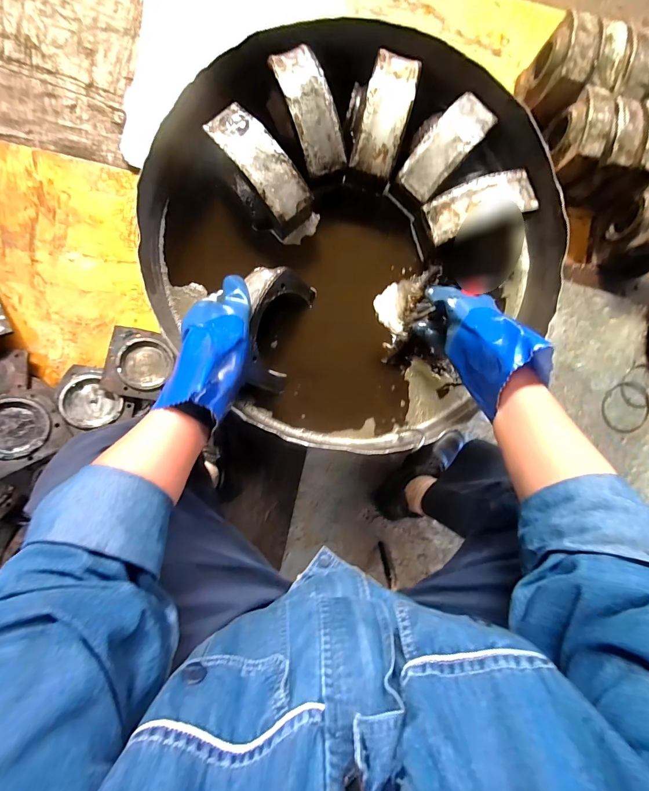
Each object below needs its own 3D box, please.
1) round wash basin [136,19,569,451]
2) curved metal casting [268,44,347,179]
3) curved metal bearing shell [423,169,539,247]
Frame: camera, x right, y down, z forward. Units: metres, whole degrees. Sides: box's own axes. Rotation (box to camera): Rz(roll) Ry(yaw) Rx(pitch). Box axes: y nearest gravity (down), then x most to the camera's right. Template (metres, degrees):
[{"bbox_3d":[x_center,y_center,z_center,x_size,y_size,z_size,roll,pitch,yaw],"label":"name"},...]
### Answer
[{"bbox_3d":[0.055,-0.218,0.516,0.565,0.137,0.553,0,86,-4],"label":"round wash basin"},{"bbox_3d":[-0.020,-0.390,0.475,0.061,0.038,0.156,-22,94,-6],"label":"curved metal casting"},{"bbox_3d":[0.226,-0.275,0.491,0.155,0.034,0.063,-19,94,-6],"label":"curved metal bearing shell"}]

